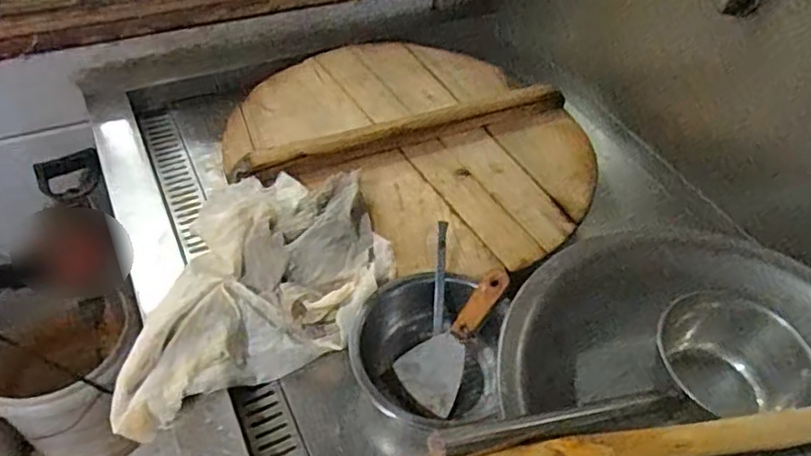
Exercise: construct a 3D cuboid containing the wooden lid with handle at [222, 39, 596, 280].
[{"bbox_3d":[0.028,-0.154,0.966,0.525,0.056,0.483,3,47,-3],"label":"wooden lid with handle"}]

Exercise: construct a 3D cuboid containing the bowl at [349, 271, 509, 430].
[{"bbox_3d":[0.036,0.143,0.743,0.179,0.083,0.170,3,47,-3],"label":"bowl"}]

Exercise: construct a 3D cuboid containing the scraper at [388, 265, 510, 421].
[{"bbox_3d":[0.065,0.128,0.740,0.080,0.018,0.178,36,87,25],"label":"scraper"}]

